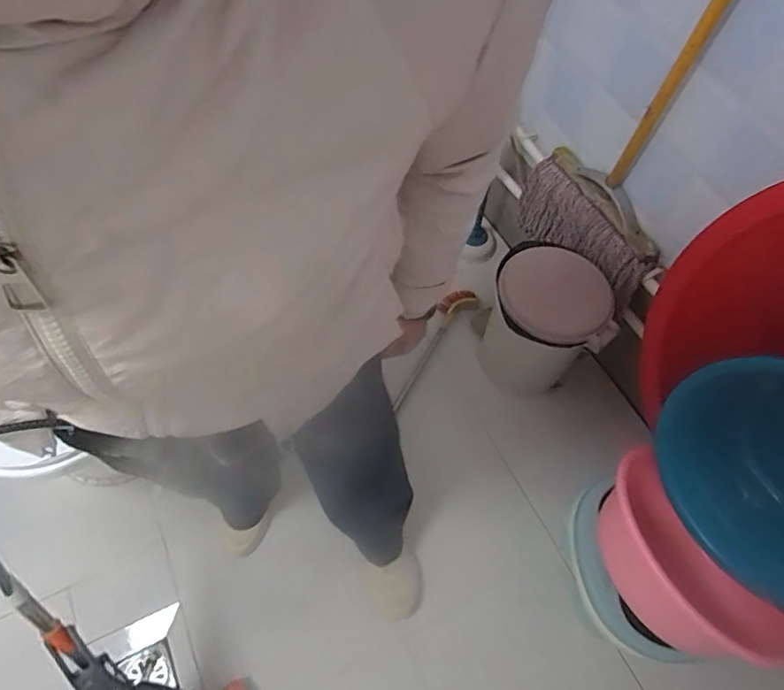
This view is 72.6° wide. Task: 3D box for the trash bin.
[{"bbox_3d":[0.352,-0.033,1.304,0.247,0.340,0.251,14,58,4],"label":"trash bin"}]

